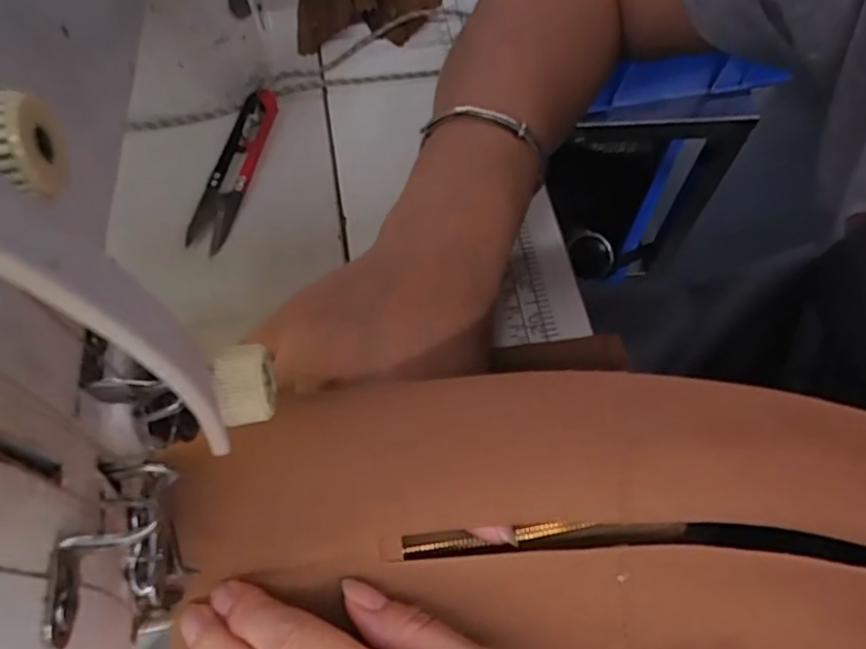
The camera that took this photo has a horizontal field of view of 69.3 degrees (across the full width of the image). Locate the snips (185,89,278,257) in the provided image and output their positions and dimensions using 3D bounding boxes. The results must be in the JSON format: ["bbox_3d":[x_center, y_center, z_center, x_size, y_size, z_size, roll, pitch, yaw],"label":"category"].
[{"bbox_3d":[-0.110,-0.088,0.346,0.022,0.013,0.104,8,63,5],"label":"snips"}]

